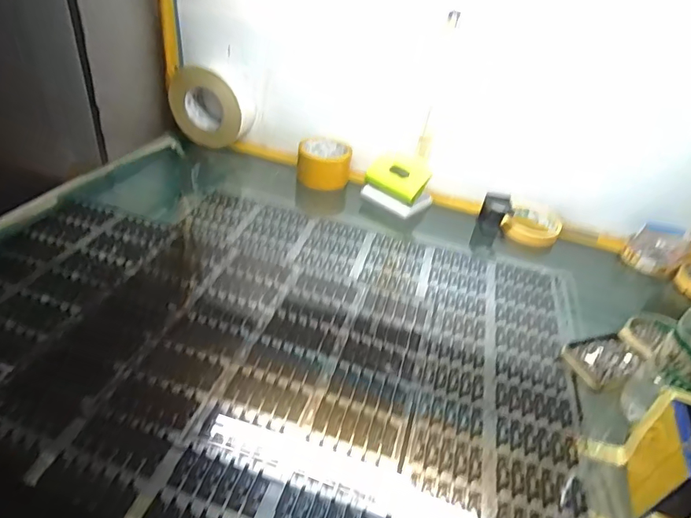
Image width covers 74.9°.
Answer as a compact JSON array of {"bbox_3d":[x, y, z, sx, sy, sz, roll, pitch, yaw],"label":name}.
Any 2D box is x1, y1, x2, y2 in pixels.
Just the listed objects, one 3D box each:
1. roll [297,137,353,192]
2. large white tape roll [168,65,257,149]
[{"bbox_3d":[-0.037,-0.164,0.779,0.088,0.058,0.077,9,37,0],"label":"roll"},{"bbox_3d":[-0.237,-0.267,0.799,0.137,0.123,0.052,11,36,3],"label":"large white tape roll"}]

